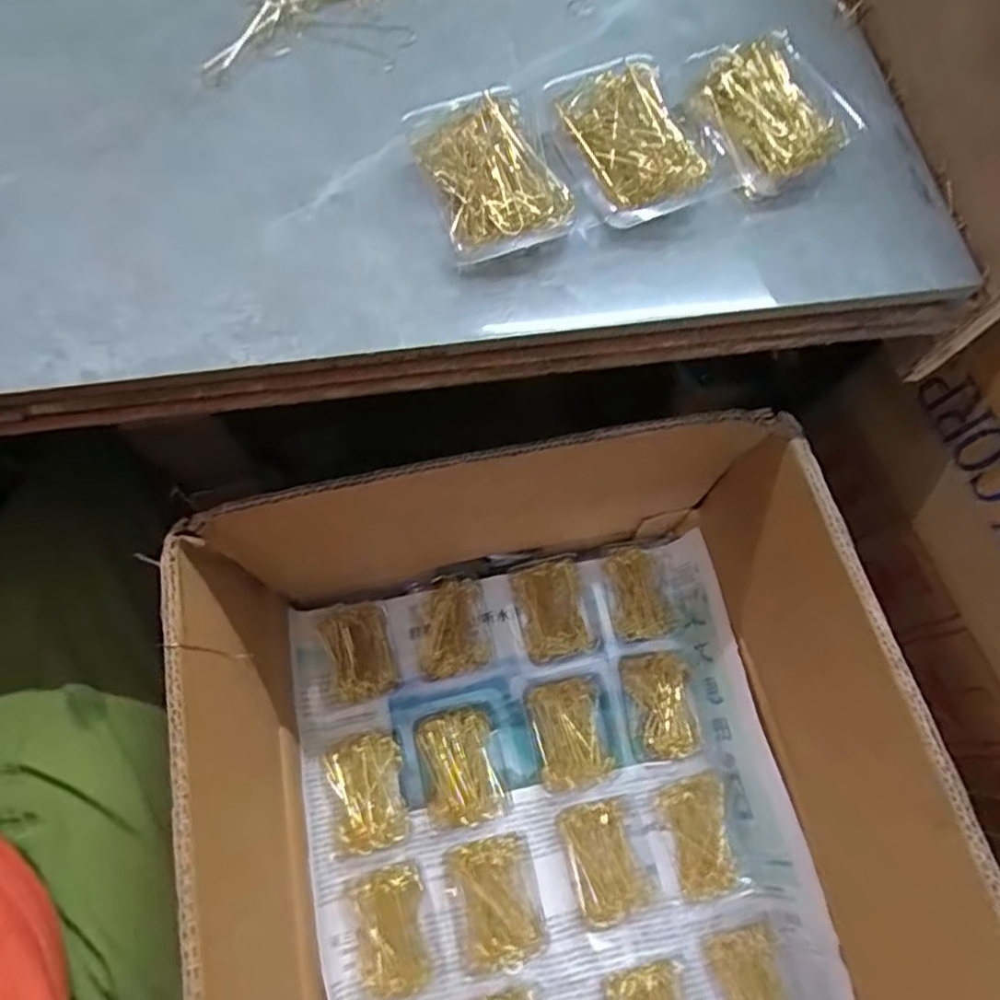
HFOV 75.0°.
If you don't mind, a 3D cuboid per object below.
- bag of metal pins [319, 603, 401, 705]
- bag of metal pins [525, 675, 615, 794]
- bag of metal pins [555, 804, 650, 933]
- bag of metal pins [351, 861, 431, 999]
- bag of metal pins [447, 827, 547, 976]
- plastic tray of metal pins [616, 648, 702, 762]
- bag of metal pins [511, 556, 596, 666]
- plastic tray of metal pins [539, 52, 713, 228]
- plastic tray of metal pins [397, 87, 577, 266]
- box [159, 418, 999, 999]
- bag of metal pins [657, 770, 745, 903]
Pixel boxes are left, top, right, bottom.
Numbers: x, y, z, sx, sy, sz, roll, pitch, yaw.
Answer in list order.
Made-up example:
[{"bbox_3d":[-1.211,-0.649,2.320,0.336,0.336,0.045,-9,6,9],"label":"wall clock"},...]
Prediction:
[{"bbox_3d":[-0.103,0.111,0.478,0.047,0.021,0.069,-18,72,-8],"label":"bag of metal pins"},{"bbox_3d":[0.050,0.164,0.460,0.049,0.017,0.071,-12,71,-6],"label":"bag of metal pins"},{"bbox_3d":[0.070,0.244,0.440,0.045,0.013,0.071,-15,71,-7],"label":"bag of metal pins"},{"bbox_3d":[-0.070,0.277,0.415,0.046,0.022,0.075,-12,71,-6],"label":"bag of metal pins"},{"bbox_3d":[0.000,0.262,0.423,0.050,0.025,0.075,-14,71,-7],"label":"bag of metal pins"},{"bbox_3d":[0.119,0.148,0.471,0.051,0.014,0.072,-10,71,-5],"label":"plastic tray of metal pins"},{"bbox_3d":[0.039,0.084,0.492,0.049,0.022,0.073,-12,71,-6],"label":"bag of metal pins"},{"bbox_3d":[0.056,-0.163,0.290,0.052,0.019,0.078,-15,71,-7],"label":"plastic tray of metal pins"},{"bbox_3d":[-0.004,-0.144,0.282,0.054,0.020,0.077,-20,72,-9],"label":"plastic tray of metal pins"},{"bbox_3d":[0.060,0.296,0.323,0.393,0.210,0.622,-14,71,-7],"label":"box"},{"bbox_3d":[0.135,0.226,0.439,0.044,0.022,0.071,-11,71,-6],"label":"bag of metal pins"}]

